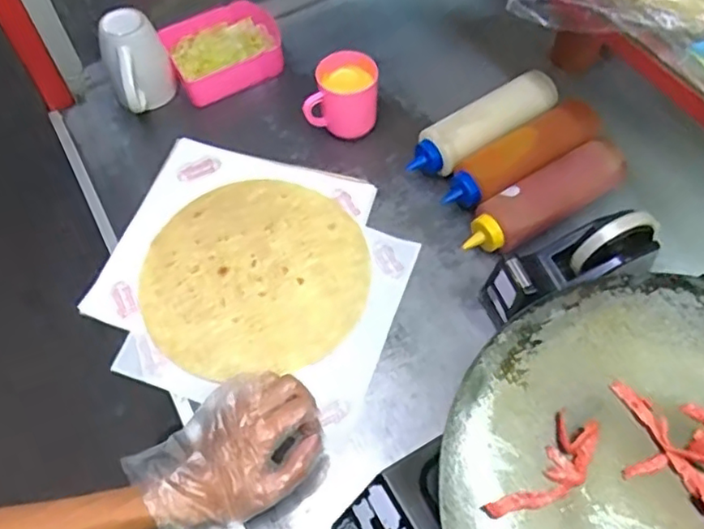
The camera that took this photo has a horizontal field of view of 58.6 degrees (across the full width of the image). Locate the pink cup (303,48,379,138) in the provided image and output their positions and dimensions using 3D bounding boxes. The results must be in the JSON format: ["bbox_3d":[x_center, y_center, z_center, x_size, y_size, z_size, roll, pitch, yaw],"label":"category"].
[{"bbox_3d":[-0.014,-0.207,0.780,0.087,0.084,0.067,-4,58,1],"label":"pink cup"}]

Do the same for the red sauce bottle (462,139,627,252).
[{"bbox_3d":[0.215,-0.069,0.699,0.203,0.058,0.058,-26,60,-13],"label":"red sauce bottle"}]

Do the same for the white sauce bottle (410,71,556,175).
[{"bbox_3d":[0.164,-0.162,0.756,0.197,0.066,0.061,-30,61,-15],"label":"white sauce bottle"}]

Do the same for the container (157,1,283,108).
[{"bbox_3d":[-0.171,-0.299,0.872,0.160,0.048,0.127,-25,60,-14],"label":"container"}]

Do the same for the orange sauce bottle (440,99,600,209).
[{"bbox_3d":[0.206,-0.124,0.732,0.216,0.061,0.056,-34,62,-17],"label":"orange sauce bottle"}]

